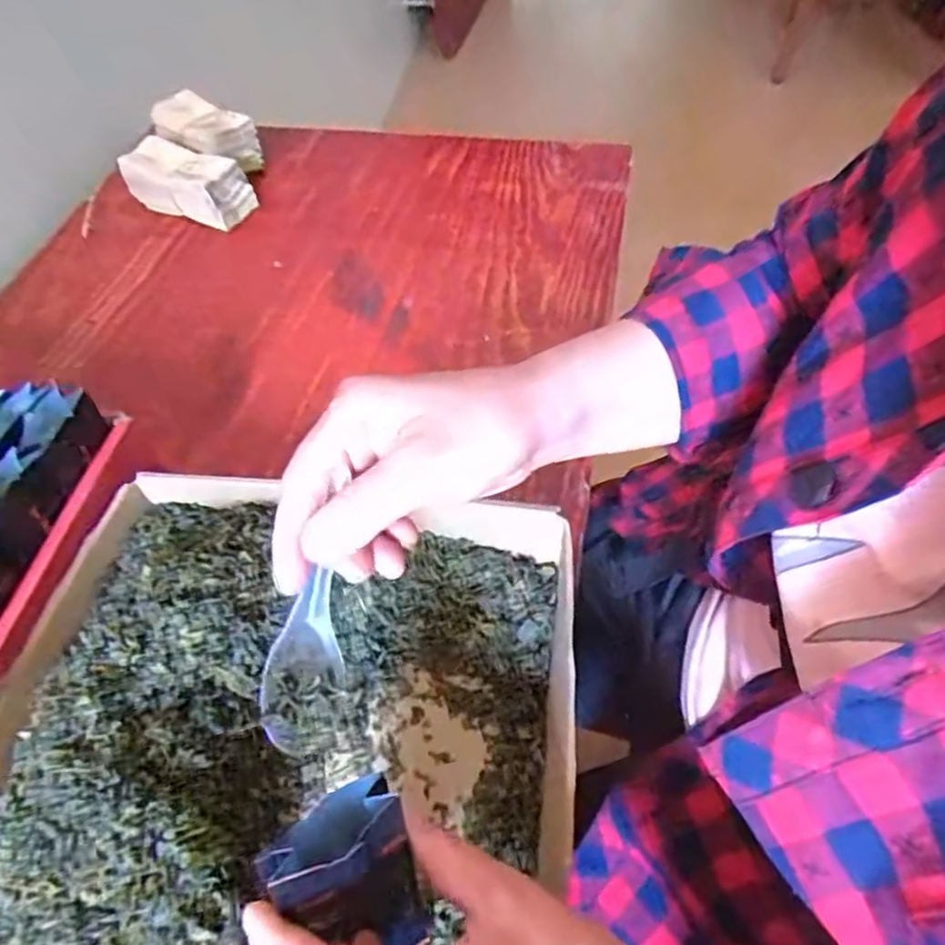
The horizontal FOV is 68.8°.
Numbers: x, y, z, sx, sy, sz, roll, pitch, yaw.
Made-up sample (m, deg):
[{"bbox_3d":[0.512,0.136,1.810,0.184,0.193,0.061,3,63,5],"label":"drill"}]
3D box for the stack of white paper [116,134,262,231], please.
[{"bbox_3d":[-0.291,-0.300,0.712,0.122,0.050,0.063,21,59,18],"label":"stack of white paper"}]

